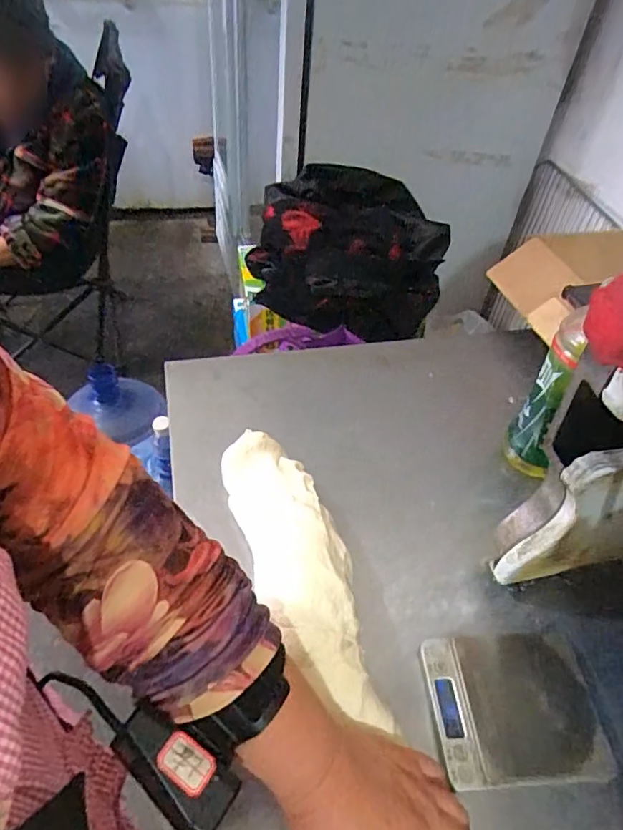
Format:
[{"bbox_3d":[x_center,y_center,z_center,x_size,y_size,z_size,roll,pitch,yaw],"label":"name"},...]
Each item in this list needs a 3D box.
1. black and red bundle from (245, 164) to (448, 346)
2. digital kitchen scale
[{"bbox_3d":[0.068,-0.309,1.027,0.357,0.193,0.298,16,47,8],"label":"black and red bundle"},{"bbox_3d":[0.156,0.226,0.420,0.124,0.022,0.102,1,47,-6],"label":"digital kitchen scale"}]

